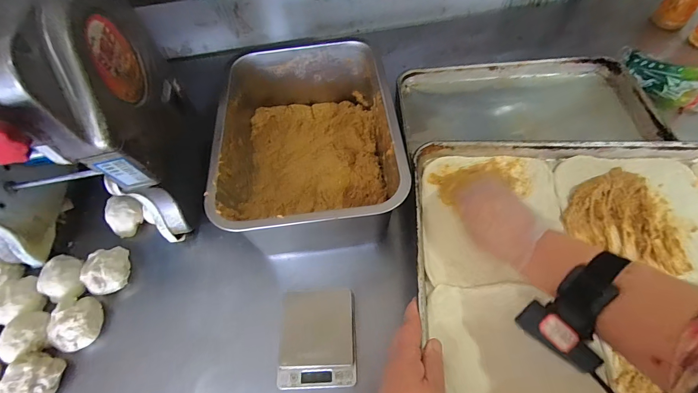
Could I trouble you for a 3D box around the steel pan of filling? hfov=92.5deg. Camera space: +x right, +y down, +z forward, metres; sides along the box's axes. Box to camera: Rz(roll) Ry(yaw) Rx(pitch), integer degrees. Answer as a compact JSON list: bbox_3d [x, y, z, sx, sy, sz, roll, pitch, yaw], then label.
[{"bbox_3d":[-0.062,-0.077,0.560,0.255,0.164,0.334,-8,57,-1],"label":"steel pan of filling"}]

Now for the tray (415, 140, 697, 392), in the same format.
[{"bbox_3d":[0.380,0.105,0.380,0.592,0.042,0.398,1,58,5],"label":"tray"}]

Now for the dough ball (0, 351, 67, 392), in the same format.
[{"bbox_3d":[-0.424,0.251,0.446,0.060,0.043,0.078,-4,57,2],"label":"dough ball"}]

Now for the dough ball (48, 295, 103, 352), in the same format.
[{"bbox_3d":[-0.398,0.185,0.486,0.067,0.037,0.074,-12,57,-3],"label":"dough ball"}]

